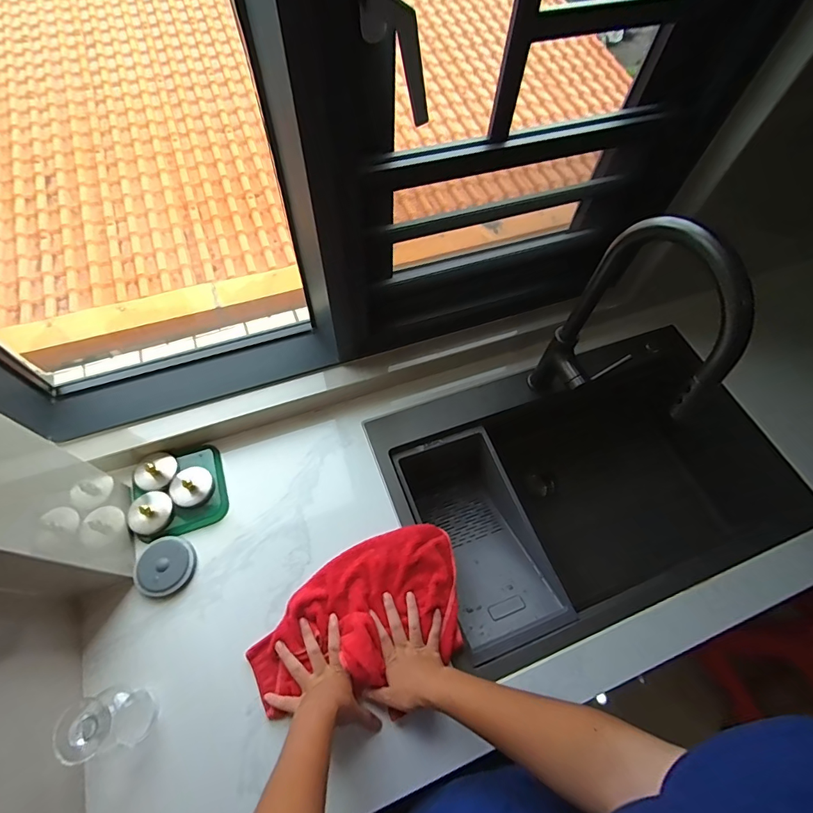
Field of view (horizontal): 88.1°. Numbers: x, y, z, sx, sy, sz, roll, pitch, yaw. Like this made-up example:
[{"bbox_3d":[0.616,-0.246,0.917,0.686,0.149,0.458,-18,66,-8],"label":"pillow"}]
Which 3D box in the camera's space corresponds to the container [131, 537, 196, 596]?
[{"bbox_3d":[-0.384,0.251,0.669,0.086,0.022,0.087,1,62,-2],"label":"container"}]

